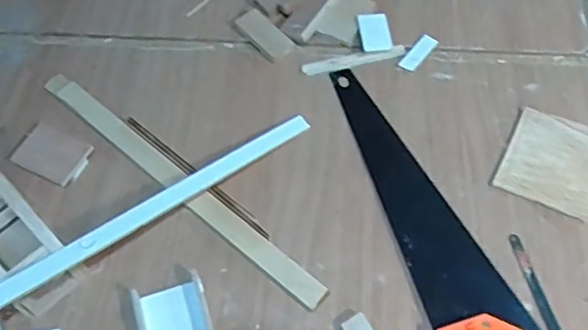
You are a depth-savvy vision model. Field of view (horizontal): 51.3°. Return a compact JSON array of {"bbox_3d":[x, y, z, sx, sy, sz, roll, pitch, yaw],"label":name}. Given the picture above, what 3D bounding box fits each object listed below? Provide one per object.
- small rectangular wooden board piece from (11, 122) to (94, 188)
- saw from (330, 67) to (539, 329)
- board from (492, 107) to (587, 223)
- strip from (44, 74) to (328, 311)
[{"bbox_3d":[-0.317,-0.015,0.805,0.099,0.007,0.067,24,62,17],"label":"small rectangular wooden board piece"},{"bbox_3d":[0.170,0.068,0.732,0.113,0.024,0.505,-15,59,-6],"label":"saw"},{"bbox_3d":[0.332,-0.007,0.778,0.116,0.009,0.140,24,62,16],"label":"board"},{"bbox_3d":[-0.158,0.012,0.778,0.495,0.015,0.034,37,67,22],"label":"strip"}]

